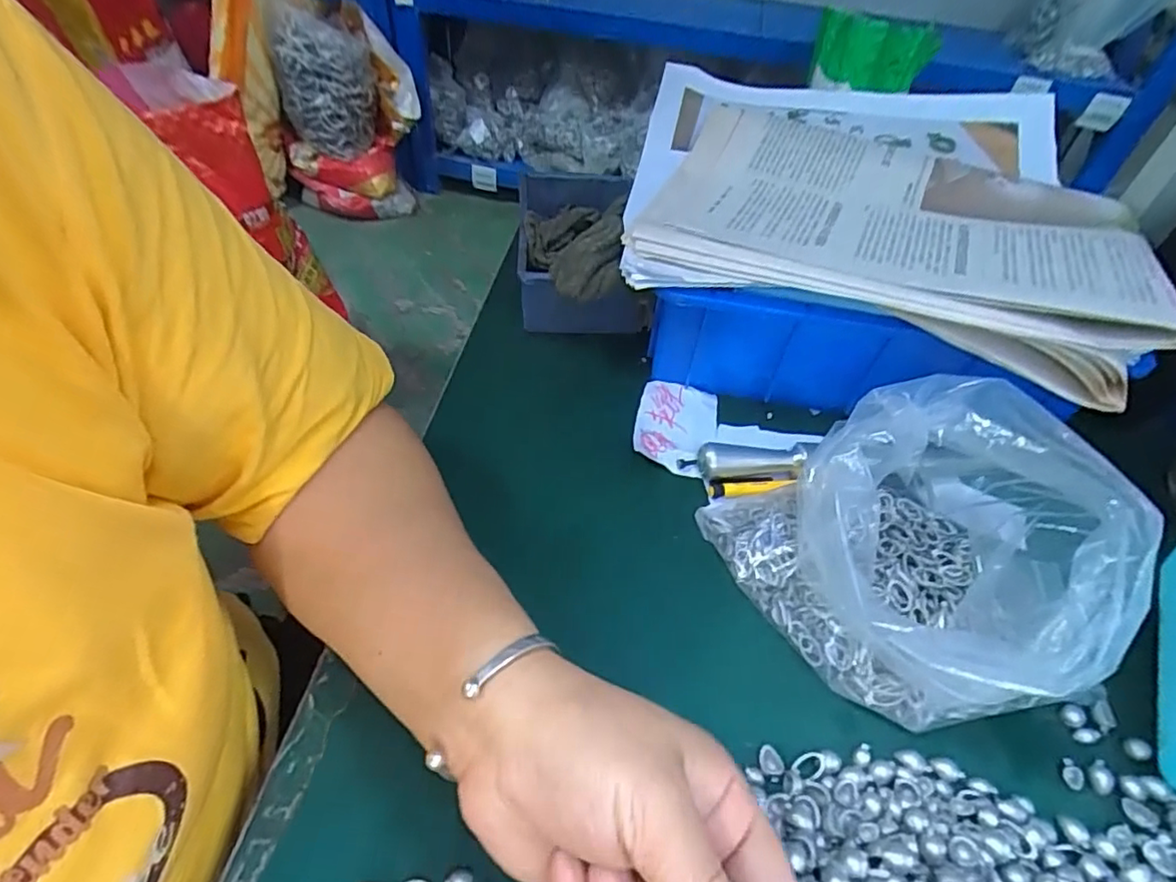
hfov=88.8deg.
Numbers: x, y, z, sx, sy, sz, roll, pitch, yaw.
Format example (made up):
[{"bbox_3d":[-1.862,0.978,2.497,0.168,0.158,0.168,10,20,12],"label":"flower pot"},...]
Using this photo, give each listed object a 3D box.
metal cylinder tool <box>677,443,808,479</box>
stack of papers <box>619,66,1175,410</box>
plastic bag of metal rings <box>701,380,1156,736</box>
[{"bbox_3d":[0.094,0.013,0.365,0.072,0.017,0.020,-1,49,-6],"label":"metal cylinder tool"},{"bbox_3d":[0.183,-0.170,0.412,0.293,0.062,0.284,18,50,10],"label":"stack of papers"},{"bbox_3d":[0.161,0.050,0.289,0.153,0.088,0.143,-10,51,-13],"label":"plastic bag of metal rings"}]

